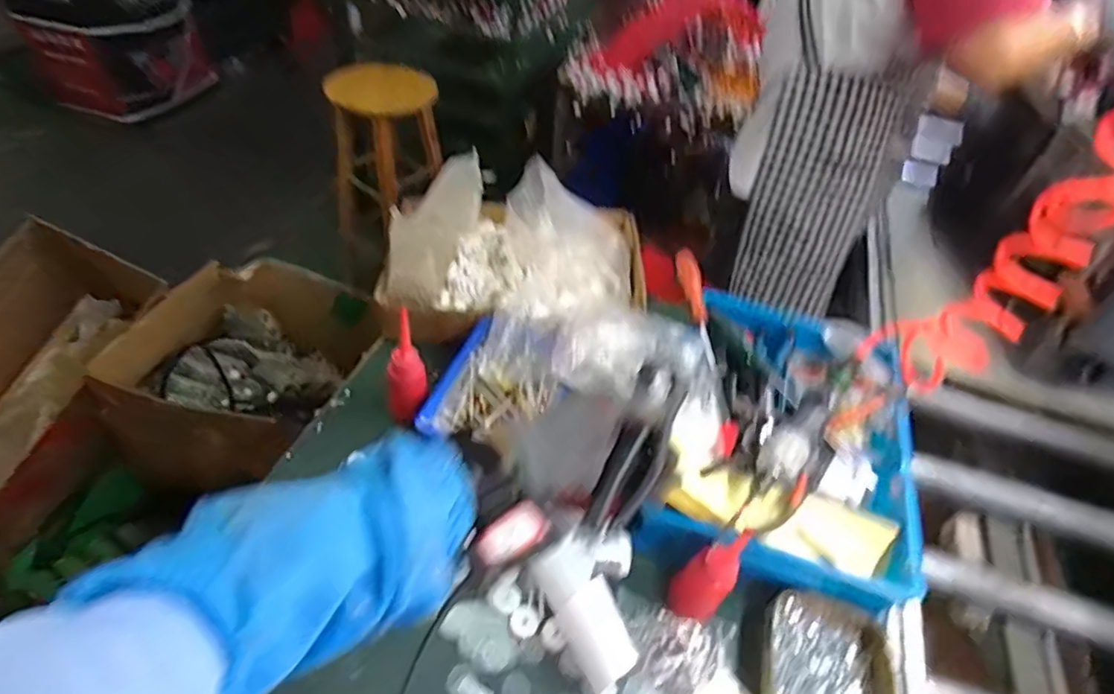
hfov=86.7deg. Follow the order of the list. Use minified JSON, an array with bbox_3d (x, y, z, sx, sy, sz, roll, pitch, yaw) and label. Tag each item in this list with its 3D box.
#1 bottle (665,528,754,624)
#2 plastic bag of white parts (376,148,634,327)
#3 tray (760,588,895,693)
[{"bbox_3d":[0.147,0.221,0.573,0.053,0.122,0.048,26,49,18],"label":"bottle"},{"bbox_3d":[-0.055,-0.138,0.809,0.294,0.159,0.244,15,47,9],"label":"plastic bag of white parts"},{"bbox_3d":[0.258,0.307,0.571,0.116,0.034,0.119,16,47,9],"label":"tray"}]

